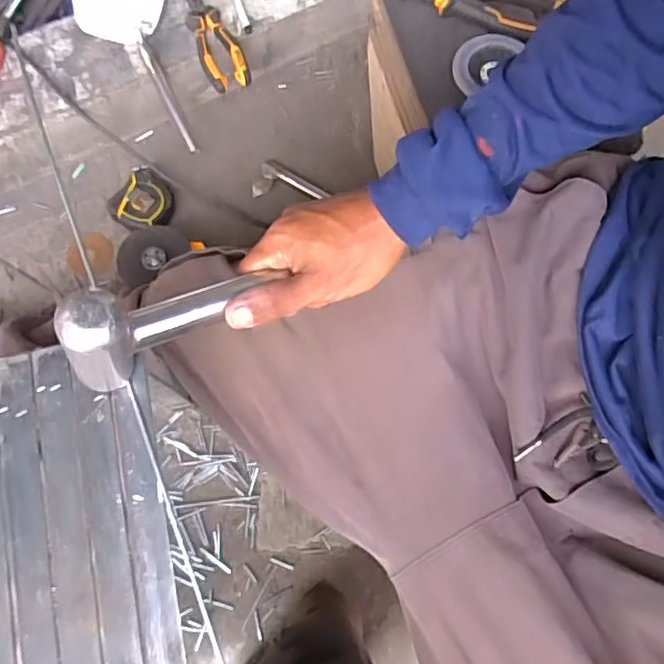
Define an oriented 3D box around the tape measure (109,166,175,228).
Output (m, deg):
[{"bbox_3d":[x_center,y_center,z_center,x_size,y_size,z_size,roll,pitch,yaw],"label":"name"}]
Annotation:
[{"bbox_3d":[-0.264,-0.182,0.840,0.078,0.046,0.082,30,75,6],"label":"tape measure"}]

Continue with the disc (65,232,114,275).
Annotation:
[{"bbox_3d":[-0.341,-0.112,0.835,0.063,0.013,0.065,1,74,-2],"label":"disc"}]

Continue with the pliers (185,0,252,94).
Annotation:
[{"bbox_3d":[-0.168,-0.419,0.816,0.055,0.019,0.183,-21,76,-8],"label":"pliers"}]

